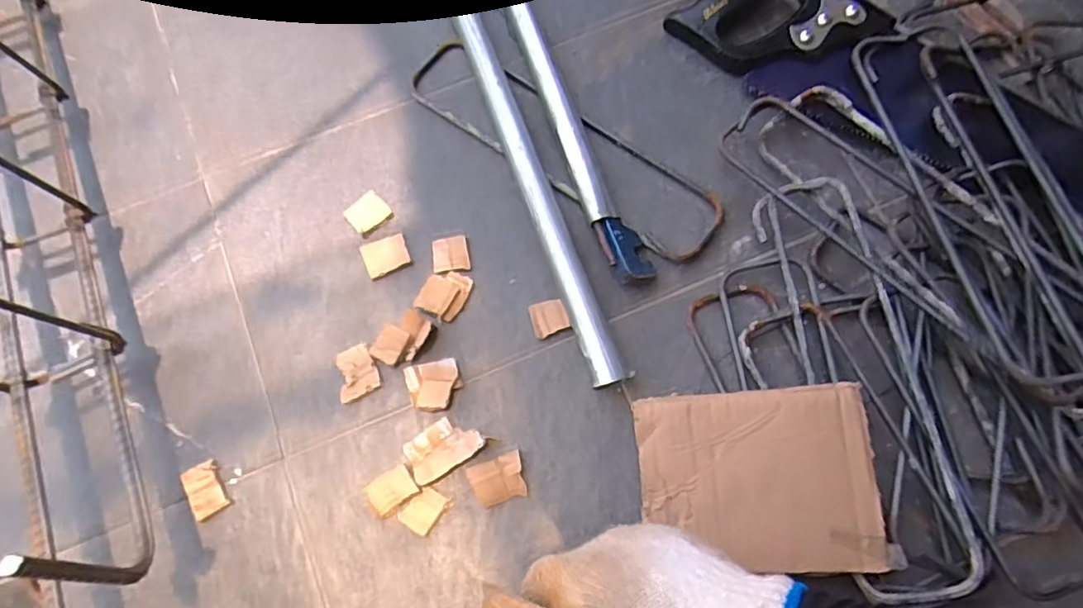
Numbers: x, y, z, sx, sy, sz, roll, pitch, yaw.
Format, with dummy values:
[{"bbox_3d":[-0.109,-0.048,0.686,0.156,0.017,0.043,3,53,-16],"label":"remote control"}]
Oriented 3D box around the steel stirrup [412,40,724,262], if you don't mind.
[{"bbox_3d":[0.020,-0.159,0.592,0.343,0.014,0.089,34,77,10],"label":"steel stirrup"}]

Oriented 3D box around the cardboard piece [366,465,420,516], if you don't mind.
[{"bbox_3d":[-0.127,0.158,0.506,0.039,0.006,0.028,-33,76,-8],"label":"cardboard piece"}]

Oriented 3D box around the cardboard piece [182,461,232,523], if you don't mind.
[{"bbox_3d":[-0.287,0.159,0.511,0.029,0.009,0.044,-29,75,-7],"label":"cardboard piece"}]

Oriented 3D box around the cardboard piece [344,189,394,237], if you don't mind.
[{"bbox_3d":[-0.169,-0.088,0.584,0.038,0.007,0.035,-42,77,-11],"label":"cardboard piece"}]

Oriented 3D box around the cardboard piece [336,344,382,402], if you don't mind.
[{"bbox_3d":[-0.165,0.061,0.537,0.035,0.005,0.048,-14,74,-3],"label":"cardboard piece"}]

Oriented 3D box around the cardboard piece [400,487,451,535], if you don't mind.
[{"bbox_3d":[-0.099,0.173,0.503,0.028,0.008,0.035,35,82,5],"label":"cardboard piece"}]

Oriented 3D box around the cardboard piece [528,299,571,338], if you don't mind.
[{"bbox_3d":[0.007,0.012,0.548,0.033,0.004,0.031,-18,72,4],"label":"cardboard piece"}]

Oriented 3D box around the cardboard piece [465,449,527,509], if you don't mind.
[{"bbox_3d":[-0.037,0.151,0.513,0.045,0.012,0.037,-18,74,-5],"label":"cardboard piece"}]

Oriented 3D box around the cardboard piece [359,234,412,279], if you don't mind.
[{"bbox_3d":[-0.149,-0.047,0.572,0.041,0.004,0.037,-22,74,-6],"label":"cardboard piece"}]

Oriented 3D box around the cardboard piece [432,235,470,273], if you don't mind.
[{"bbox_3d":[-0.087,-0.048,0.570,0.034,0.007,0.034,-8,74,-2],"label":"cardboard piece"}]

